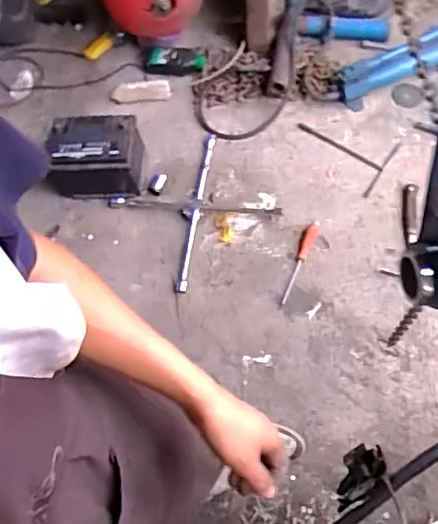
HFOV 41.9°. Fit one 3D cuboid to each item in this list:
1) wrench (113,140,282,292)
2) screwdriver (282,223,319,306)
[{"bbox_3d":[-0.069,-0.162,1.694,0.412,0.042,0.387,-37,68,-13],"label":"wrench"},{"bbox_3d":[0.228,-0.001,1.625,0.040,0.027,0.263,21,68,12],"label":"screwdriver"}]

